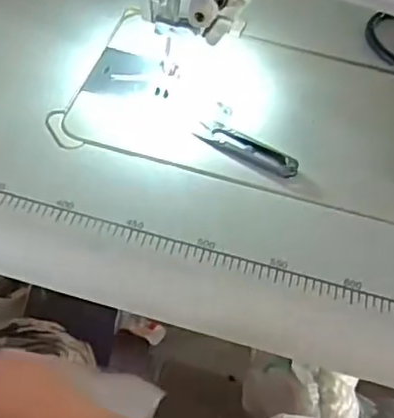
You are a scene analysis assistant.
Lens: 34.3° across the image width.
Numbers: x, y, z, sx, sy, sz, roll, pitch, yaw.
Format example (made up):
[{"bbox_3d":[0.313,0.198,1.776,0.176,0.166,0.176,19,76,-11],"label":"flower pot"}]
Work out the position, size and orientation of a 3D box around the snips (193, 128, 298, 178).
[{"bbox_3d":[0.042,-0.047,0.495,0.079,0.006,0.025,27,53,18],"label":"snips"}]

